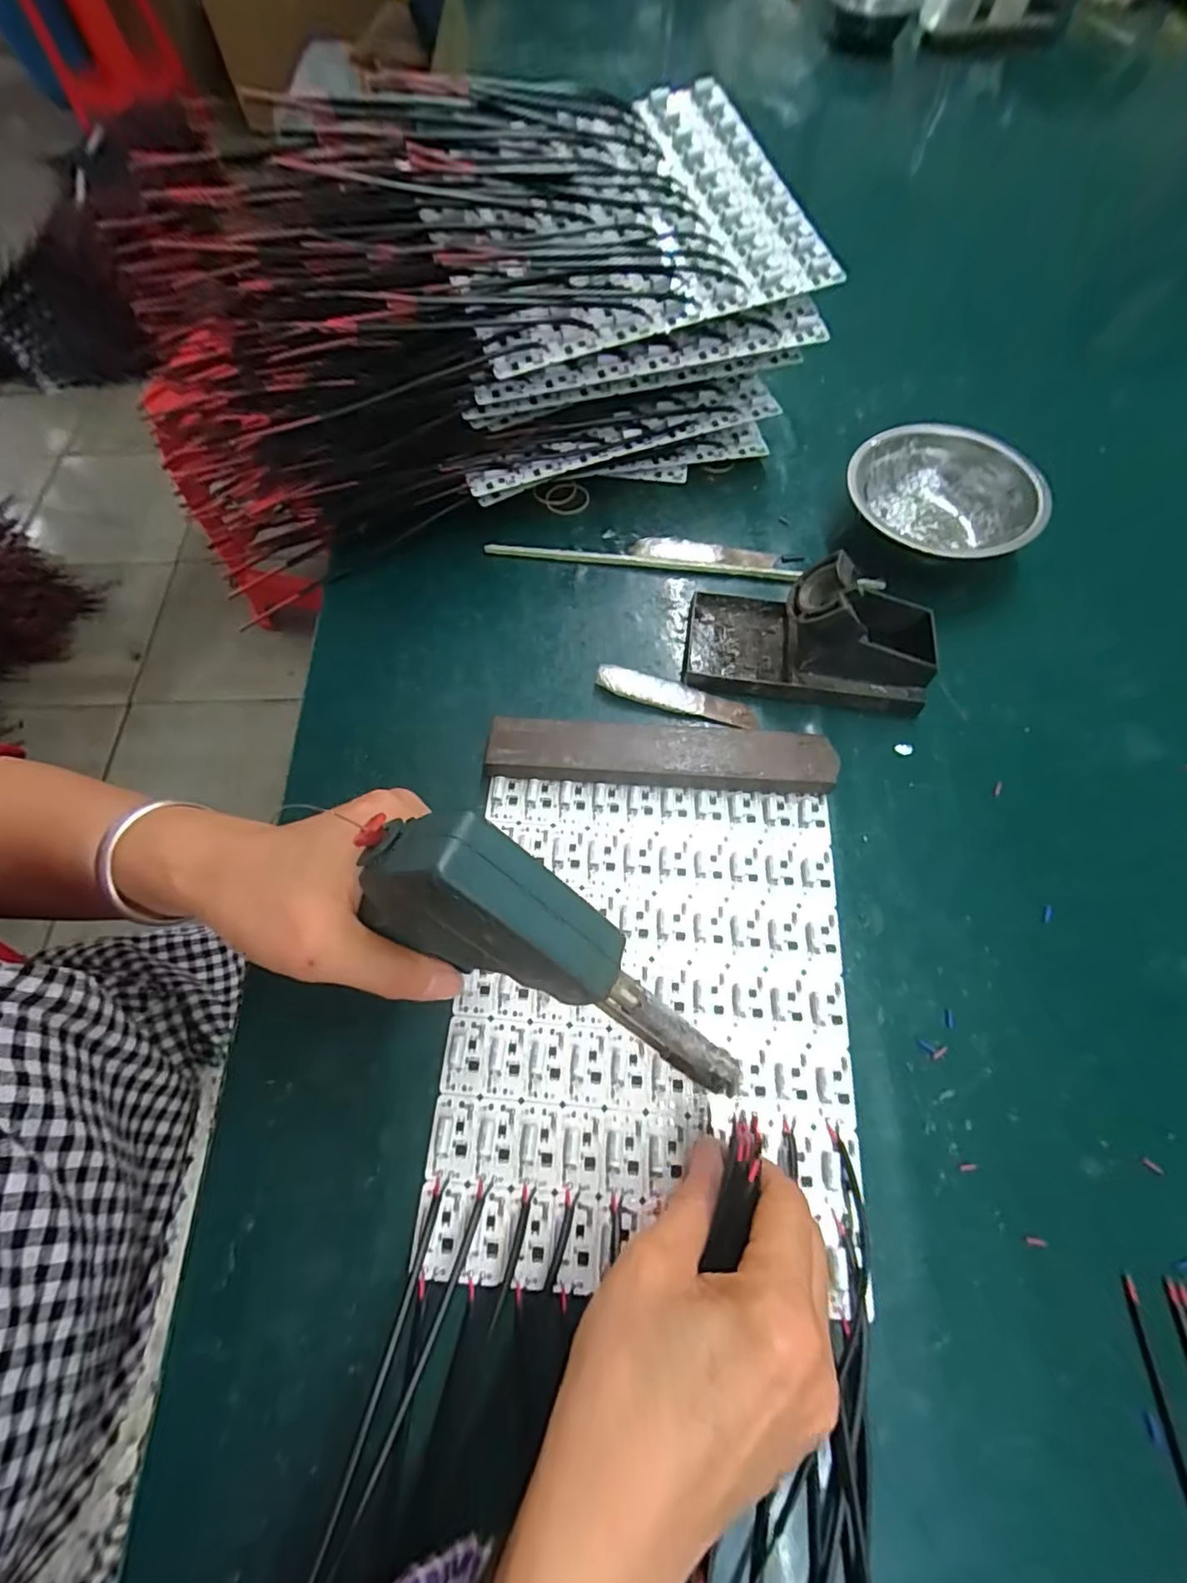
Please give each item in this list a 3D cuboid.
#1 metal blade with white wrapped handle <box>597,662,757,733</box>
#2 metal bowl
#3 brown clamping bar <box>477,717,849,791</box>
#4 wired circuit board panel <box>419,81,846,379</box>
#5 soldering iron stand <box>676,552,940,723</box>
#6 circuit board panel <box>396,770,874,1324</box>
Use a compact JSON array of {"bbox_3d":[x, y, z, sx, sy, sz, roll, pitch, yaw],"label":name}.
[{"bbox_3d":[0.053,-0.062,0.356,0.102,0.010,0.021,12,66,6],"label":"metal blade with white wrapped handle"},{"bbox_3d":[0.246,-0.206,0.405,0.120,0.042,0.124,0,66,0],"label":"metal bowl"},{"bbox_3d":[0.040,-0.021,0.335,0.198,0.018,0.037,2,66,1],"label":"brown clamping bar"},{"bbox_3d":[0.016,-0.388,0.372,0.250,0.032,0.186,-21,82,-12],"label":"wired circuit board panel"},{"bbox_3d":[0.136,-0.102,0.346,0.151,0.062,0.075,9,66,4],"label":"soldering iron stand"},{"bbox_3d":[0.030,0.106,0.287,0.194,0.007,0.233,3,66,2],"label":"circuit board panel"}]

